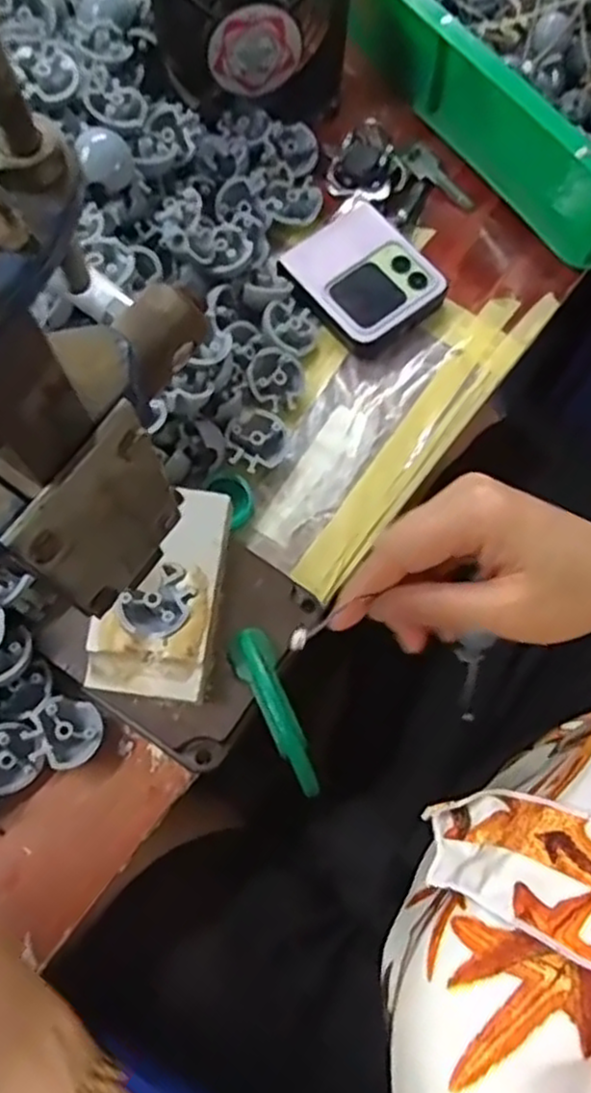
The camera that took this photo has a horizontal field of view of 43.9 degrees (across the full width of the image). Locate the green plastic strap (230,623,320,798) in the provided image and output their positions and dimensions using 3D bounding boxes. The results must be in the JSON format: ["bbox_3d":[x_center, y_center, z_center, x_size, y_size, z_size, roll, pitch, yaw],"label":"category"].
[{"bbox_3d":[-0.010,0.082,0.371,0.021,0.022,0.088,-22,74,-6],"label":"green plastic strap"}]

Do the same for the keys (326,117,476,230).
[{"bbox_3d":[0.070,-0.251,0.506,0.095,0.024,0.061,30,75,9],"label":"keys"}]

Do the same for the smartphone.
[{"bbox_3d":[0.043,-0.173,0.471,0.080,0.017,0.089,-39,76,-11],"label":"smartphone"}]

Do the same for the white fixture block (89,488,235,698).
[{"bbox_3d":[-0.069,0.021,0.379,0.058,0.016,0.107,8,73,3],"label":"white fixture block"}]

